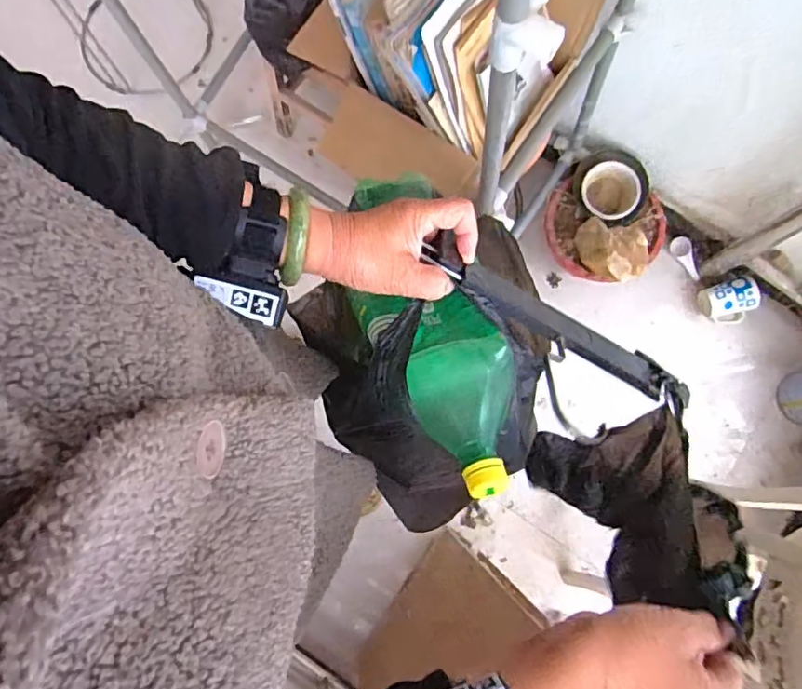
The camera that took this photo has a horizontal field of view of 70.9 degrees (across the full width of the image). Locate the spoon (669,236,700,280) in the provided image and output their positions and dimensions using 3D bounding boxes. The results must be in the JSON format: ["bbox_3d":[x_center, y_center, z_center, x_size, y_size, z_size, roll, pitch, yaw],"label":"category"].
[{"bbox_3d":[0.704,-0.213,1.380,0.047,0.030,0.110,-39,76,21],"label":"spoon"}]

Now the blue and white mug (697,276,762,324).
[{"bbox_3d":[0.781,-0.101,1.342,0.120,0.074,0.102,-13,80,-1],"label":"blue and white mug"}]

